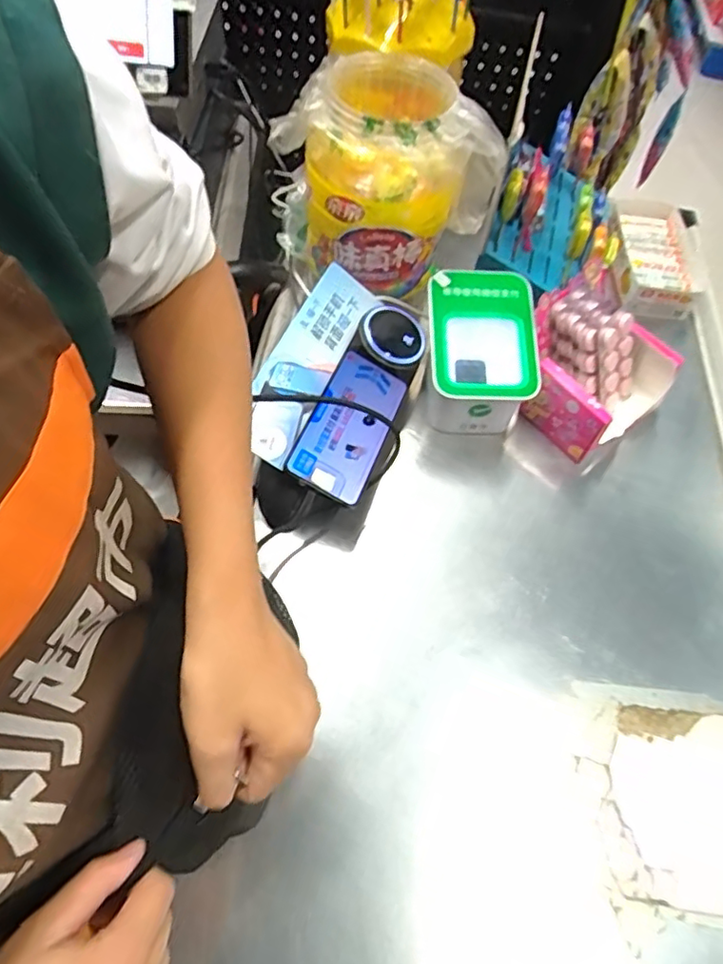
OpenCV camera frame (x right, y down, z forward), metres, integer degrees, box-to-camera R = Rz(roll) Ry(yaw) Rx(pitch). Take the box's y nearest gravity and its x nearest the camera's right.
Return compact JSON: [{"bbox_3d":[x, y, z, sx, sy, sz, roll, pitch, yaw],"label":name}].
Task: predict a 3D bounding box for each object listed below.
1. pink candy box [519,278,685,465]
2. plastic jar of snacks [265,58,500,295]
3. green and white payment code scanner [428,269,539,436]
[{"bbox_3d":[0.237,-0.118,0.612,0.138,0.096,0.137,-39,70,-22],"label":"pink candy box"},{"bbox_3d":[0.023,-0.308,0.608,0.169,0.189,0.173,2,59,-4],"label":"plastic jar of snacks"},{"bbox_3d":[0.119,-0.128,0.609,0.108,0.107,0.137,4,60,-2],"label":"green and white payment code scanner"}]

